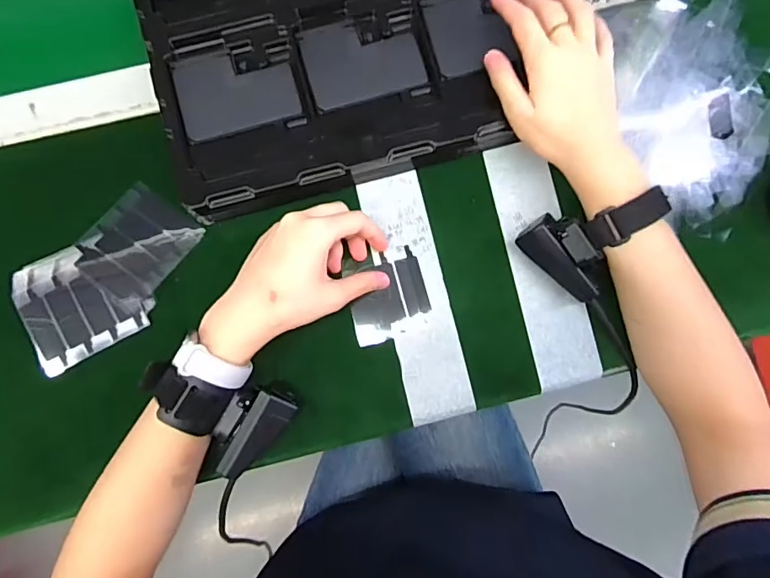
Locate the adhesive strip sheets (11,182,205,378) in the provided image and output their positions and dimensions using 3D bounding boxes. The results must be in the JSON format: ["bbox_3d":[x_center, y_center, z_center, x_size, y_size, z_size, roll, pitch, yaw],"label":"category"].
[{"bbox_3d":[-0.220,-0.009,0.385,0.151,0.009,0.089,-39,86,-5],"label":"adhesive strip sheets"}]

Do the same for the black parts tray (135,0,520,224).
[{"bbox_3d":[-0.032,-0.228,0.393,0.315,0.040,0.281,-16,83,-6],"label":"black parts tray"}]

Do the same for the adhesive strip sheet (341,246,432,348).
[{"bbox_3d":[0.003,0.007,0.390,0.062,0.004,0.066,-15,83,-6],"label":"adhesive strip sheet"}]

